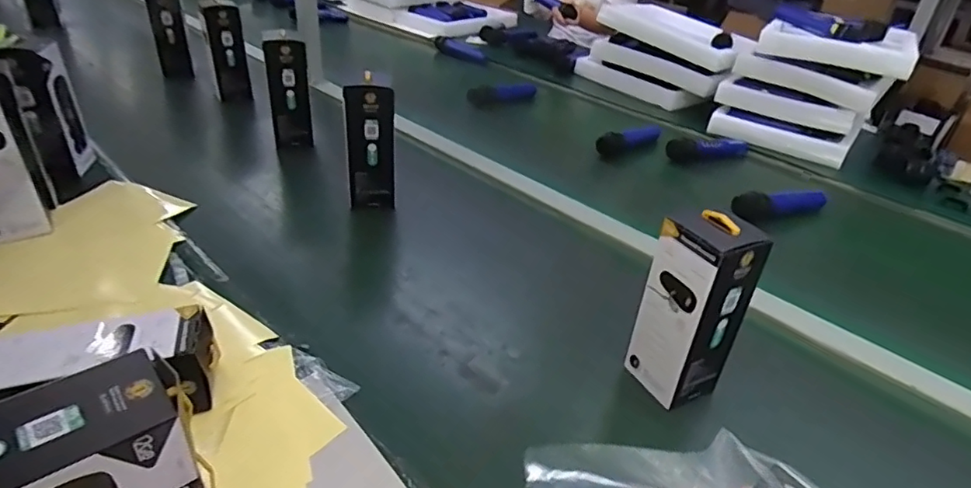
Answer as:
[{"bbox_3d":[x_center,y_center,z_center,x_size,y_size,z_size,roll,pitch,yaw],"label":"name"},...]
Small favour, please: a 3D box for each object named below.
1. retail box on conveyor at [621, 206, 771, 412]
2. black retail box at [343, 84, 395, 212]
[{"bbox_3d":[0.213,0.075,0.593,0.073,0.225,0.076,-14,37,-25],"label":"retail box on conveyor"},{"bbox_3d":[-0.181,-0.151,0.896,0.075,0.193,0.043,-2,34,-8],"label":"black retail box"}]

